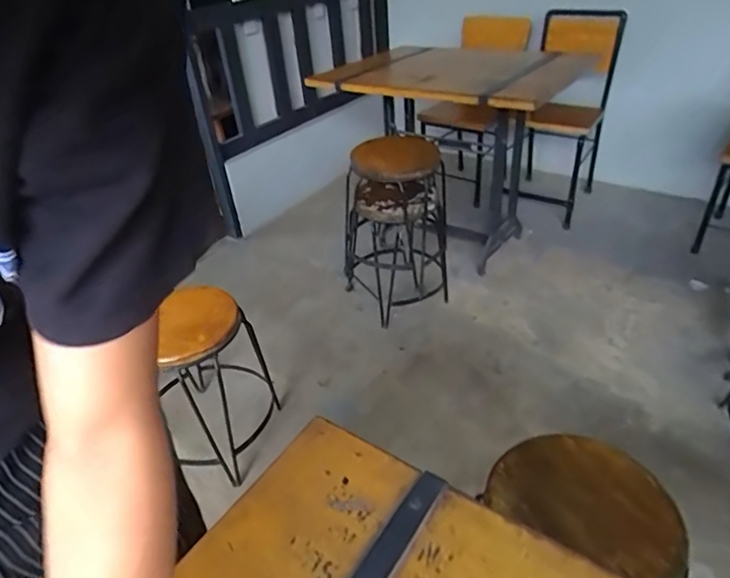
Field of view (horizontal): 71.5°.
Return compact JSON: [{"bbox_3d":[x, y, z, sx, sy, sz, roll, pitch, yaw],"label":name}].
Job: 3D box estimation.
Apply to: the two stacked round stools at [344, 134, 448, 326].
[{"bbox_3d":[0.107,-0.226,1.711,0.328,0.528,0.354,-3,36,2],"label":"two stacked round stools"}]

